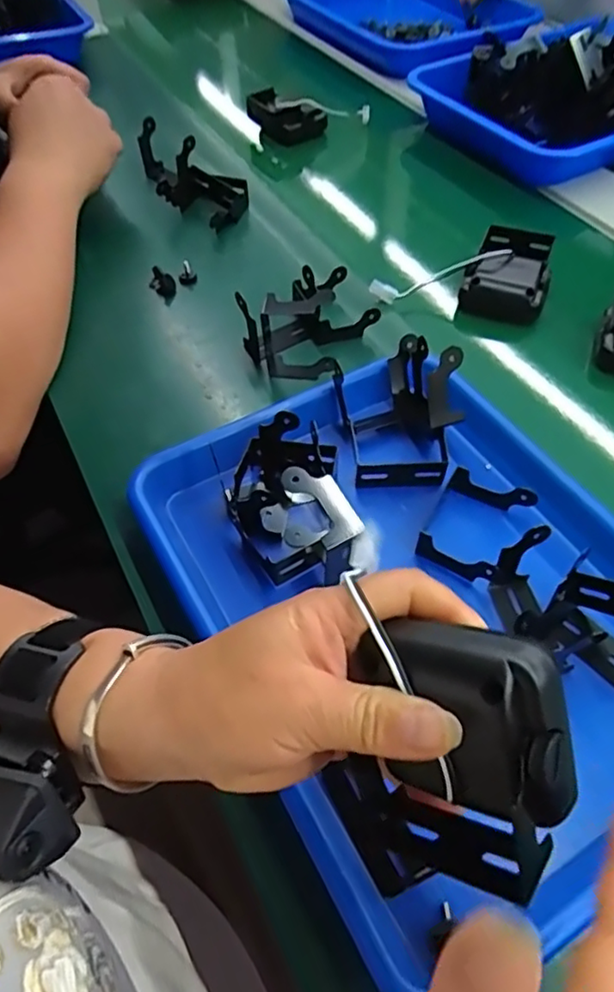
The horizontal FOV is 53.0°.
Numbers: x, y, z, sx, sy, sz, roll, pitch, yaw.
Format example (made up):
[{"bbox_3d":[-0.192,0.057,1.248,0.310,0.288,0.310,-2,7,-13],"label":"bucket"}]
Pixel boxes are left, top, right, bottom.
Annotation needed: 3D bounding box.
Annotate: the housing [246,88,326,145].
[{"bbox_3d":[-0.024,-0.448,0.731,0.092,0.043,0.039,14,53,12],"label":"housing"}]

